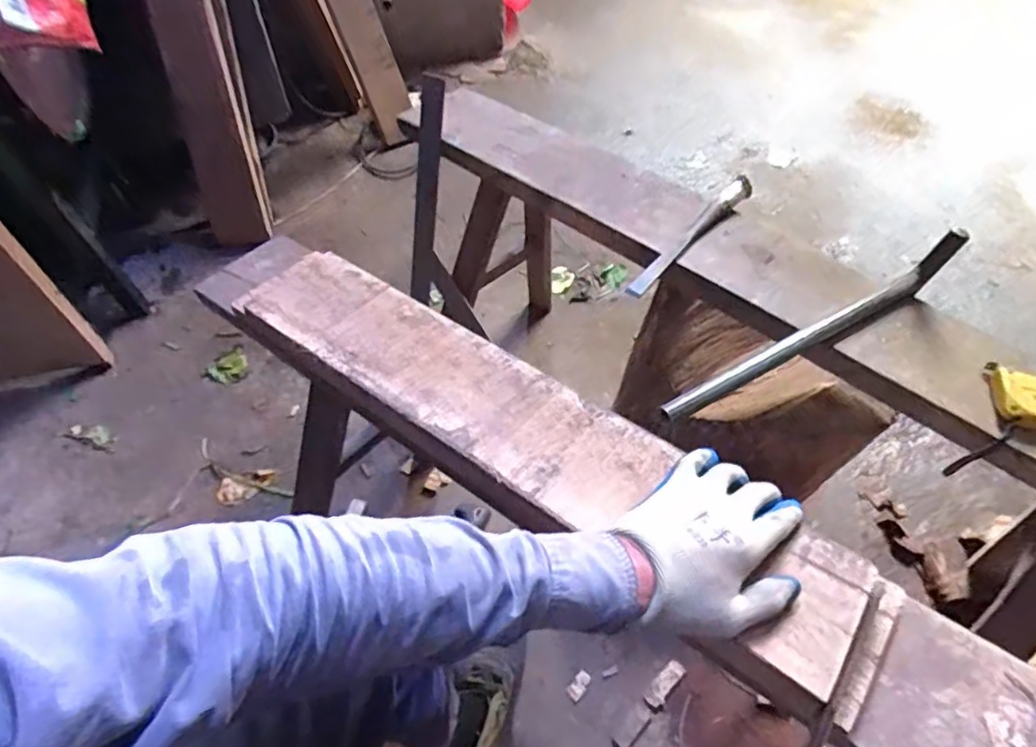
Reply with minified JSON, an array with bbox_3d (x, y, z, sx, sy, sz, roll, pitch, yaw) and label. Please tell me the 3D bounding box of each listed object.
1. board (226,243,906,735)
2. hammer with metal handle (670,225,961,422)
[{"bbox_3d":[-0.007,0.046,0.555,0.652,0.024,0.122,30,55,23],"label":"board"},{"bbox_3d":[0.319,-0.055,0.631,0.414,0.064,0.022,-25,54,-20],"label":"hammer with metal handle"}]

